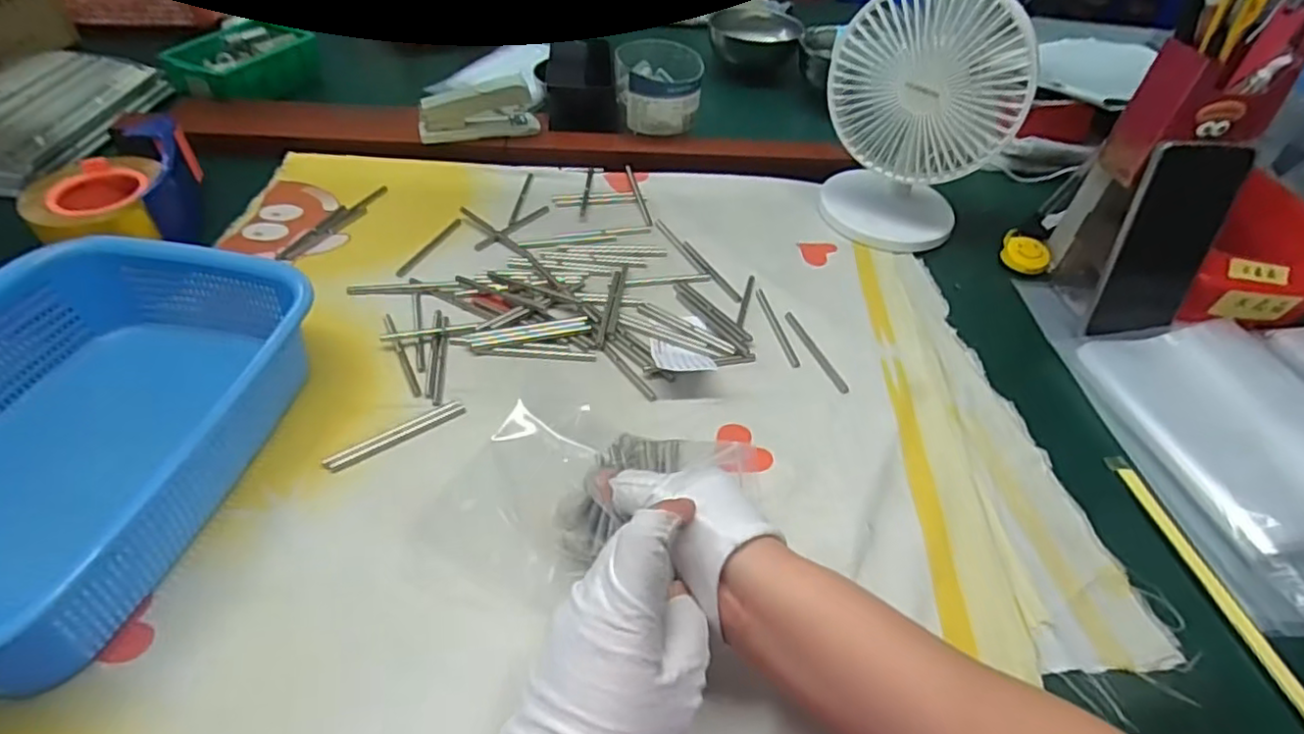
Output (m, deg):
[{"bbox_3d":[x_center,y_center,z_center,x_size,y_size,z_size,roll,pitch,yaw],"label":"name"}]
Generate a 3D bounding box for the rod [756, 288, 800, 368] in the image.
[{"bbox_3d":[0.106,-0.036,0.551,0.008,0.004,0.096,-8,47,-10],"label":"rod"}]

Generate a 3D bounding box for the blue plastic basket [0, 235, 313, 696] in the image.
[{"bbox_3d":[-0.338,0.036,0.377,0.192,0.091,0.269,11,46,3],"label":"blue plastic basket"}]

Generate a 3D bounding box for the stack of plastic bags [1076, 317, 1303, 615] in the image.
[{"bbox_3d":[0.451,0.064,0.467,0.169,0.035,0.242,-2,46,-9],"label":"stack of plastic bags"}]

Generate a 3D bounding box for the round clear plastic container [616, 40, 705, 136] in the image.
[{"bbox_3d":[0.008,-0.311,0.742,0.097,0.071,0.107,8,45,1],"label":"round clear plastic container"}]

